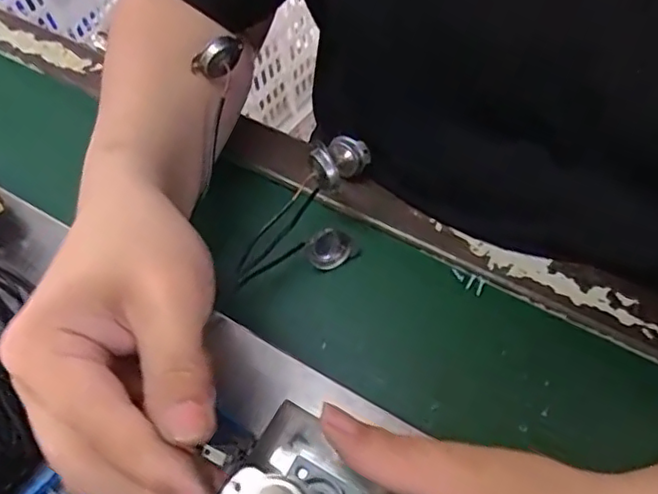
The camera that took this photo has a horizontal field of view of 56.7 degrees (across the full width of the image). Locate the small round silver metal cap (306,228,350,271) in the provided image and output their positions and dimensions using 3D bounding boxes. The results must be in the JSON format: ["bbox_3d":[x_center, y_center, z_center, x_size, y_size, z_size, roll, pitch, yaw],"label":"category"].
[{"bbox_3d":[0.000,0.001,0.374,0.026,0.012,0.022,-6,59,2],"label":"small round silver metal cap"}]

